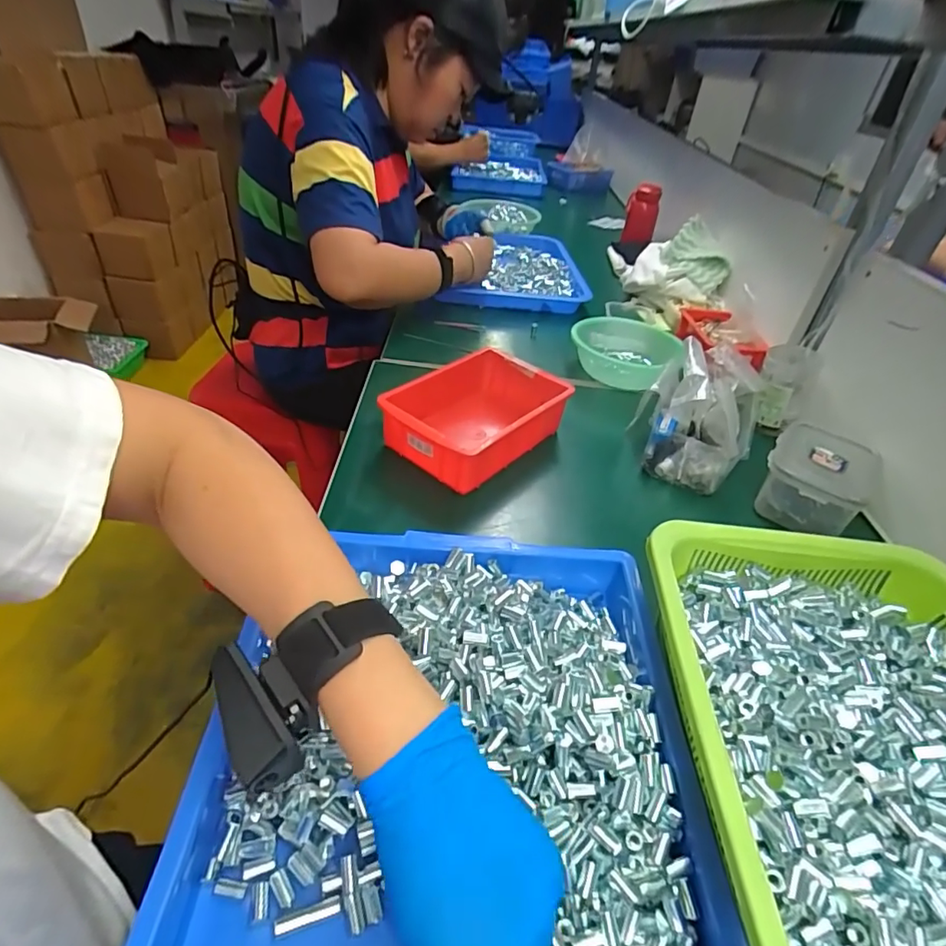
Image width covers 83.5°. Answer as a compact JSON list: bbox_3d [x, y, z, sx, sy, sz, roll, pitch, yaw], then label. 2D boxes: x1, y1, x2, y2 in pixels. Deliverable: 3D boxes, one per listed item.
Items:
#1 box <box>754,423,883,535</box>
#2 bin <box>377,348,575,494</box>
[{"bbox_3d":[0.367,0.007,0.567,0.101,0.056,0.124,30,46,25],"label":"box"},{"bbox_3d":[0.004,-0.065,0.608,0.137,0.069,0.197,32,46,27],"label":"bin"}]

